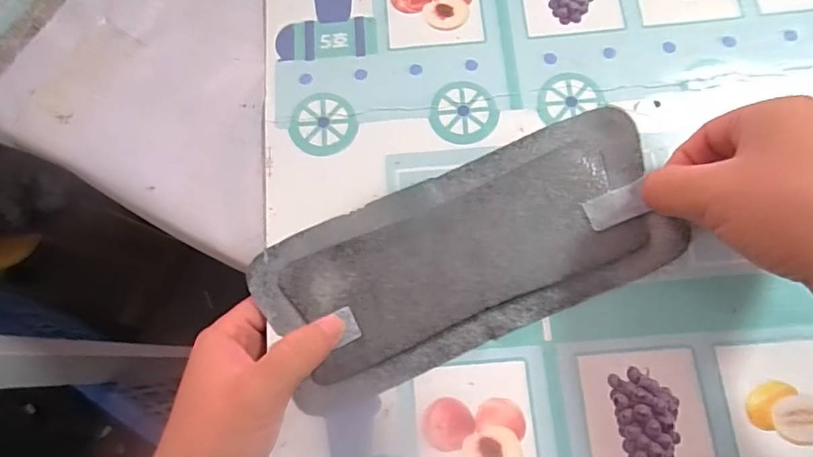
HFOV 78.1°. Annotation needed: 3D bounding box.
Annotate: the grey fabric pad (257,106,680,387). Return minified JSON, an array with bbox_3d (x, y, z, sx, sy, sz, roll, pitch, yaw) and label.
[{"bbox_3d":[0.031,0.011,0.277,0.221,0.010,0.093,-20,76,-2],"label":"grey fabric pad"}]

